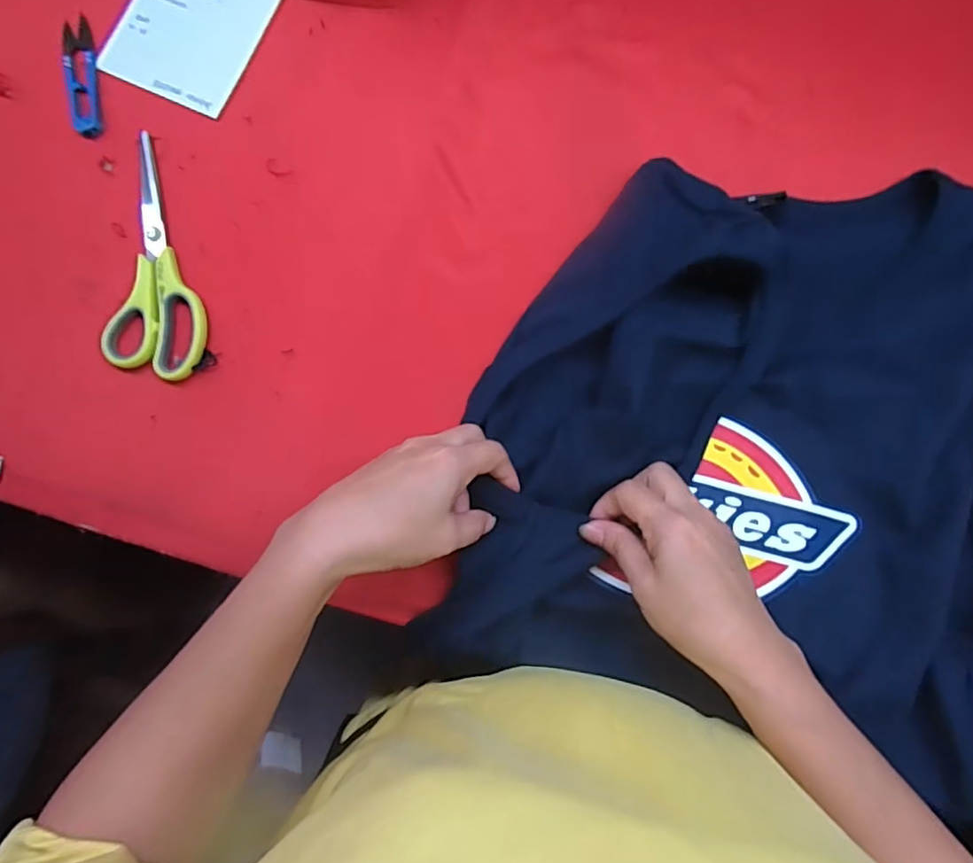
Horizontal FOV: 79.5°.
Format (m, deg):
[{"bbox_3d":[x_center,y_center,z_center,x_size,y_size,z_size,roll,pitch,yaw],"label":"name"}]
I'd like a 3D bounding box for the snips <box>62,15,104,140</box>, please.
[{"bbox_3d":[-0.310,-0.272,0.450,0.024,0.005,0.098,-9,83,1],"label":"snips"}]

